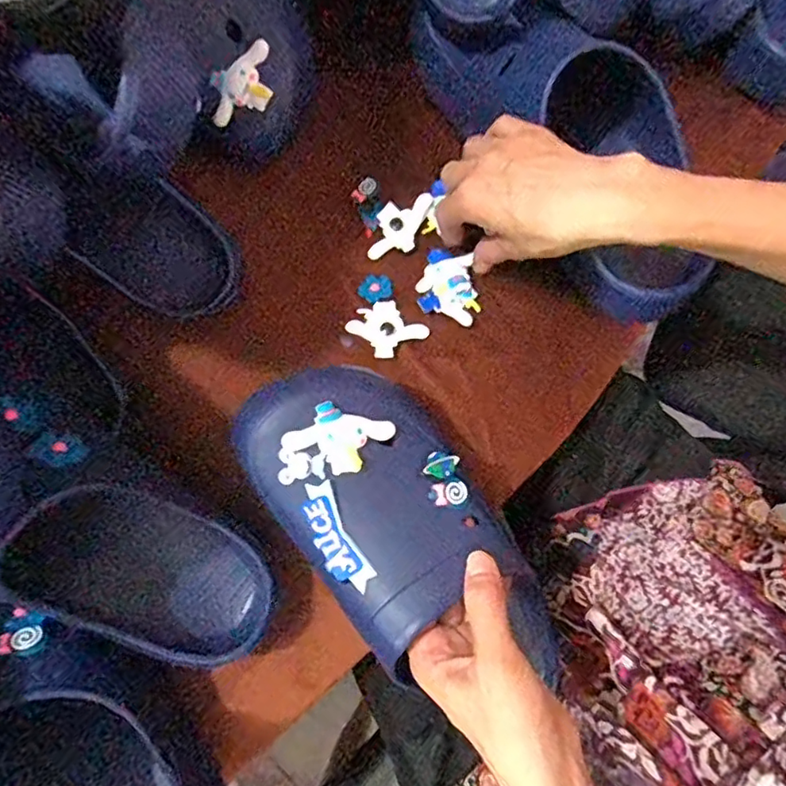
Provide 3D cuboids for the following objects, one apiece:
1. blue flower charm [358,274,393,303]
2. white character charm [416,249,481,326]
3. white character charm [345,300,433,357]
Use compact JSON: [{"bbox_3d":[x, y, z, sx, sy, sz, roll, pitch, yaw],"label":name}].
[{"bbox_3d":[-0.013,-0.080,0.441,0.024,0.005,0.023,0,74,0],"label":"blue flower charm"},{"bbox_3d":[0.043,-0.079,0.436,0.047,0.010,0.052,20,75,6],"label":"white character charm"},{"bbox_3d":[-0.005,-0.048,0.432,0.041,0.008,0.046,-41,78,-11],"label":"white character charm"}]

